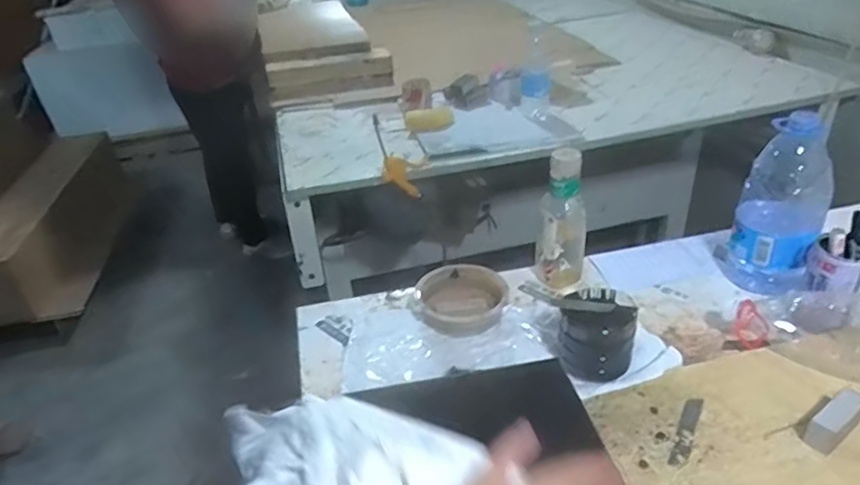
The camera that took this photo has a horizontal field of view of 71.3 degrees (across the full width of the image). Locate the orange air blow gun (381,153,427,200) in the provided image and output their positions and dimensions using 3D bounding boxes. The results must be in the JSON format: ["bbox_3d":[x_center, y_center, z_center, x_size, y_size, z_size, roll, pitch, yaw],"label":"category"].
[{"bbox_3d":[-0.052,-0.131,1.196,0.093,0.082,0.025,1,15,-34],"label":"orange air blow gun"}]

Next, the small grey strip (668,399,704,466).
[{"bbox_3d":[0.271,0.198,0.633,0.017,0.004,0.098,16,38,27],"label":"small grey strip"}]

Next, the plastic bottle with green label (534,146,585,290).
[{"bbox_3d":[0.191,-0.035,0.855,0.066,0.191,0.063,10,35,19],"label":"plastic bottle with green label"}]

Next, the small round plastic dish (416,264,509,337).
[{"bbox_3d":[0.043,0.078,0.830,0.132,0.031,0.118,-4,33,-2],"label":"small round plastic dish"}]

